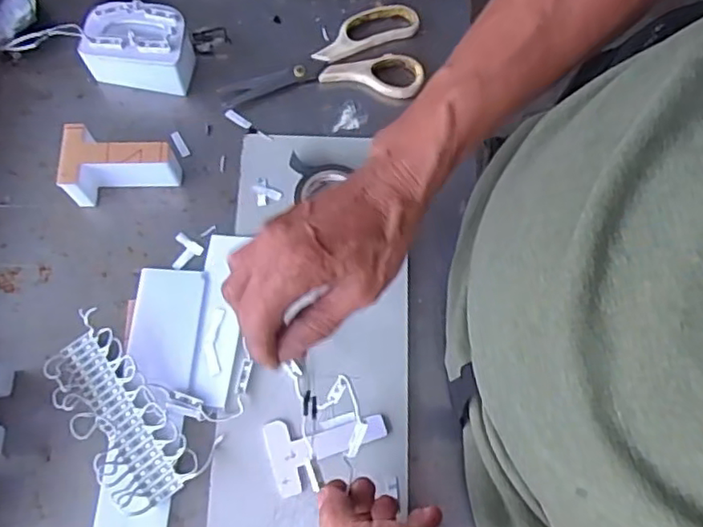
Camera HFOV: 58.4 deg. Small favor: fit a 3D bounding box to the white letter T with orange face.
[{"bbox_3d":[-0.182,-0.075,0.499,0.082,0.045,0.051,5,71,-1],"label":"white letter T with orange face"}]

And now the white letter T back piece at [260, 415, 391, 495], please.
[{"bbox_3d":[-0.016,0.129,0.449,0.085,0.005,0.050,-14,73,-7],"label":"white letter T back piece"}]

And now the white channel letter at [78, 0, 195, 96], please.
[{"bbox_3d":[-0.183,-0.186,0.536,0.087,0.051,0.049,9,71,0],"label":"white channel letter"}]

